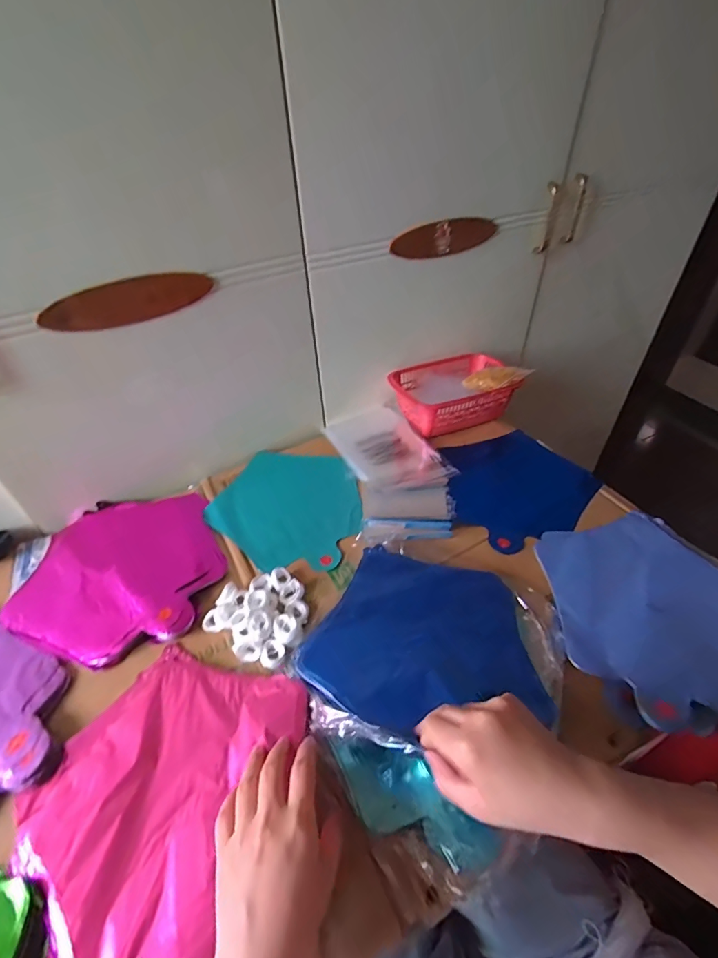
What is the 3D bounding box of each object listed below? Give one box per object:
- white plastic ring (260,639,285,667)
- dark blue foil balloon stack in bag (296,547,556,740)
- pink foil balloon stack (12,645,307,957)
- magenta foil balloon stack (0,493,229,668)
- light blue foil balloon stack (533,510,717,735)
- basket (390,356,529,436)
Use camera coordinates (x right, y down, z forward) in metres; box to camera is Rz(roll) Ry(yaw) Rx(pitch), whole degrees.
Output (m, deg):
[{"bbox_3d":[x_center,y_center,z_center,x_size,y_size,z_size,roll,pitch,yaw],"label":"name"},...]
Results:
[{"bbox_3d":[-0.092,0.184,0.449,0.024,0.008,0.025,-2,42,2],"label":"white plastic ring"},{"bbox_3d":[0.071,0.164,0.443,0.229,0.032,0.195,9,44,14],"label":"dark blue foil balloon stack in bag"},{"bbox_3d":[-0.156,0.266,0.369,0.232,0.020,0.231,28,51,30],"label":"pink foil balloon stack"},{"bbox_3d":[-0.306,0.110,0.541,0.238,0.021,0.254,-18,44,-16],"label":"magenta foil balloon stack"},{"bbox_3d":[0.342,0.143,0.480,0.247,0.025,0.232,-10,44,-7],"label":"light blue foil balloon stack"},{"bbox_3d":[0.169,-0.152,0.751,0.216,0.067,0.128,-17,43,-14],"label":"basket"}]

